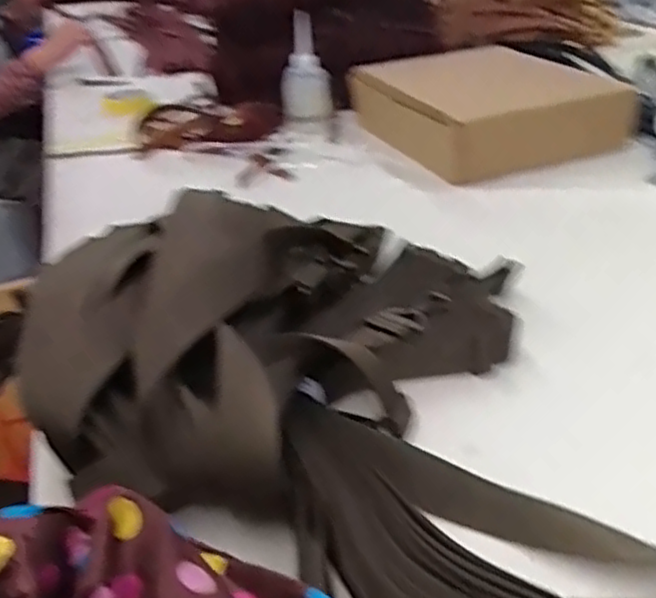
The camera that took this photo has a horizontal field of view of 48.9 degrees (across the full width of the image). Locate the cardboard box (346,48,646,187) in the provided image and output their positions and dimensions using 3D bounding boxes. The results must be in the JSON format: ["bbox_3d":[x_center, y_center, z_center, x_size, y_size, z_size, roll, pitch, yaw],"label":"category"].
[{"bbox_3d":[0.205,-0.275,1.022,0.241,0.073,0.340,-17,32,-18],"label":"cardboard box"}]

